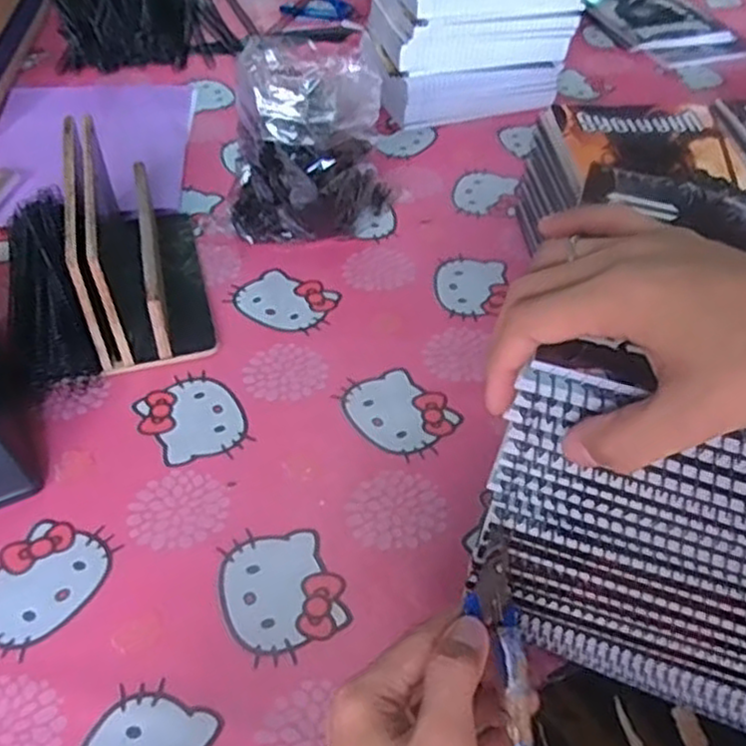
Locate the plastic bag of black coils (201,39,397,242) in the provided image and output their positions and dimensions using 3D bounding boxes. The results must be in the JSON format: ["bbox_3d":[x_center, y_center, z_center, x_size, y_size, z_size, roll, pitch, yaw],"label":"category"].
[{"bbox_3d":[-0.064,-0.217,0.683,0.135,0.158,0.166,22,50,19],"label":"plastic bag of black coils"}]

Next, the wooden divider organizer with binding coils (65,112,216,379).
[{"bbox_3d":[-0.194,-0.115,0.611,0.092,0.117,0.206,-11,48,-12],"label":"wooden divider organizer with binding coils"}]

